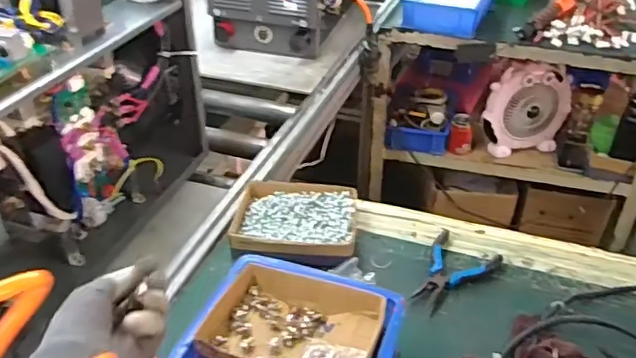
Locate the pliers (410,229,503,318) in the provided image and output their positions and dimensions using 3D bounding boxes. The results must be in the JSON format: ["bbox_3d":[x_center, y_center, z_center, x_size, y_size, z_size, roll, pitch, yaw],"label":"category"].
[{"bbox_3d":[0.180,0.125,0.784,0.091,0.017,0.147,24,42,30],"label":"pliers"}]

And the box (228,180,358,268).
[{"bbox_3d":[-0.032,0.061,0.860,0.176,0.037,0.146,4,36,5],"label":"box"}]

